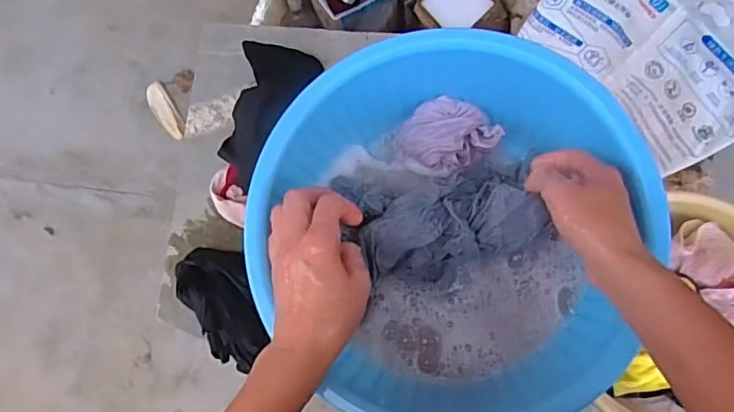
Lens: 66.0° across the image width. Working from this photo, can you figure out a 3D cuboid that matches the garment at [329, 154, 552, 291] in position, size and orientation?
[{"bbox_3d":[0.072,0.018,0.561,0.190,0.080,0.118,-6,83,3],"label":"garment"}]

